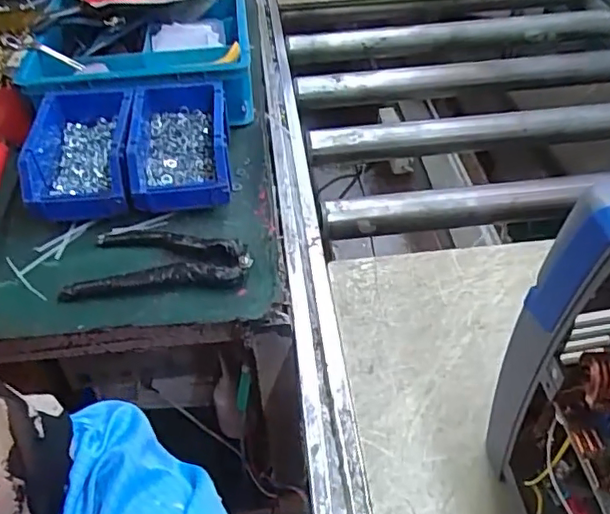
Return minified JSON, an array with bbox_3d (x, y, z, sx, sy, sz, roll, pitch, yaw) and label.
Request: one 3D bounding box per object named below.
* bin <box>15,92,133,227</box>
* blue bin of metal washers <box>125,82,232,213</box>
[{"bbox_3d":[-0.250,-0.116,0.638,0.115,0.059,0.167,-7,45,-6],"label":"bin"},{"bbox_3d":[-0.141,-0.130,0.652,0.107,0.055,0.167,-6,45,-5],"label":"blue bin of metal washers"}]

